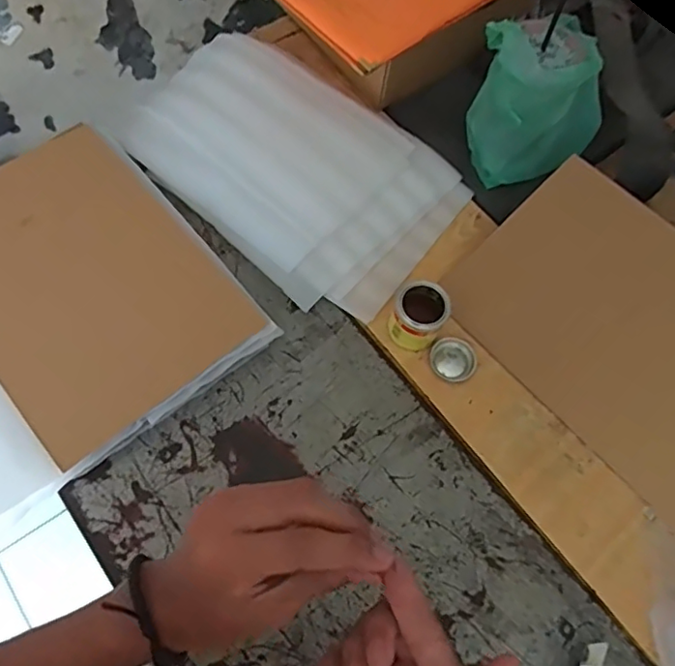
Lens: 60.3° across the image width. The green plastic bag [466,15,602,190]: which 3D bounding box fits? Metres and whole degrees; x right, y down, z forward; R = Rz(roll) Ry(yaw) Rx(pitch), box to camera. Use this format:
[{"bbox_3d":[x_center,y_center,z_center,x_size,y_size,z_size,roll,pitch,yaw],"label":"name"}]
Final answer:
[{"bbox_3d":[0.235,-0.280,0.688,0.142,0.152,0.126,-17,68,-11],"label":"green plastic bag"}]

